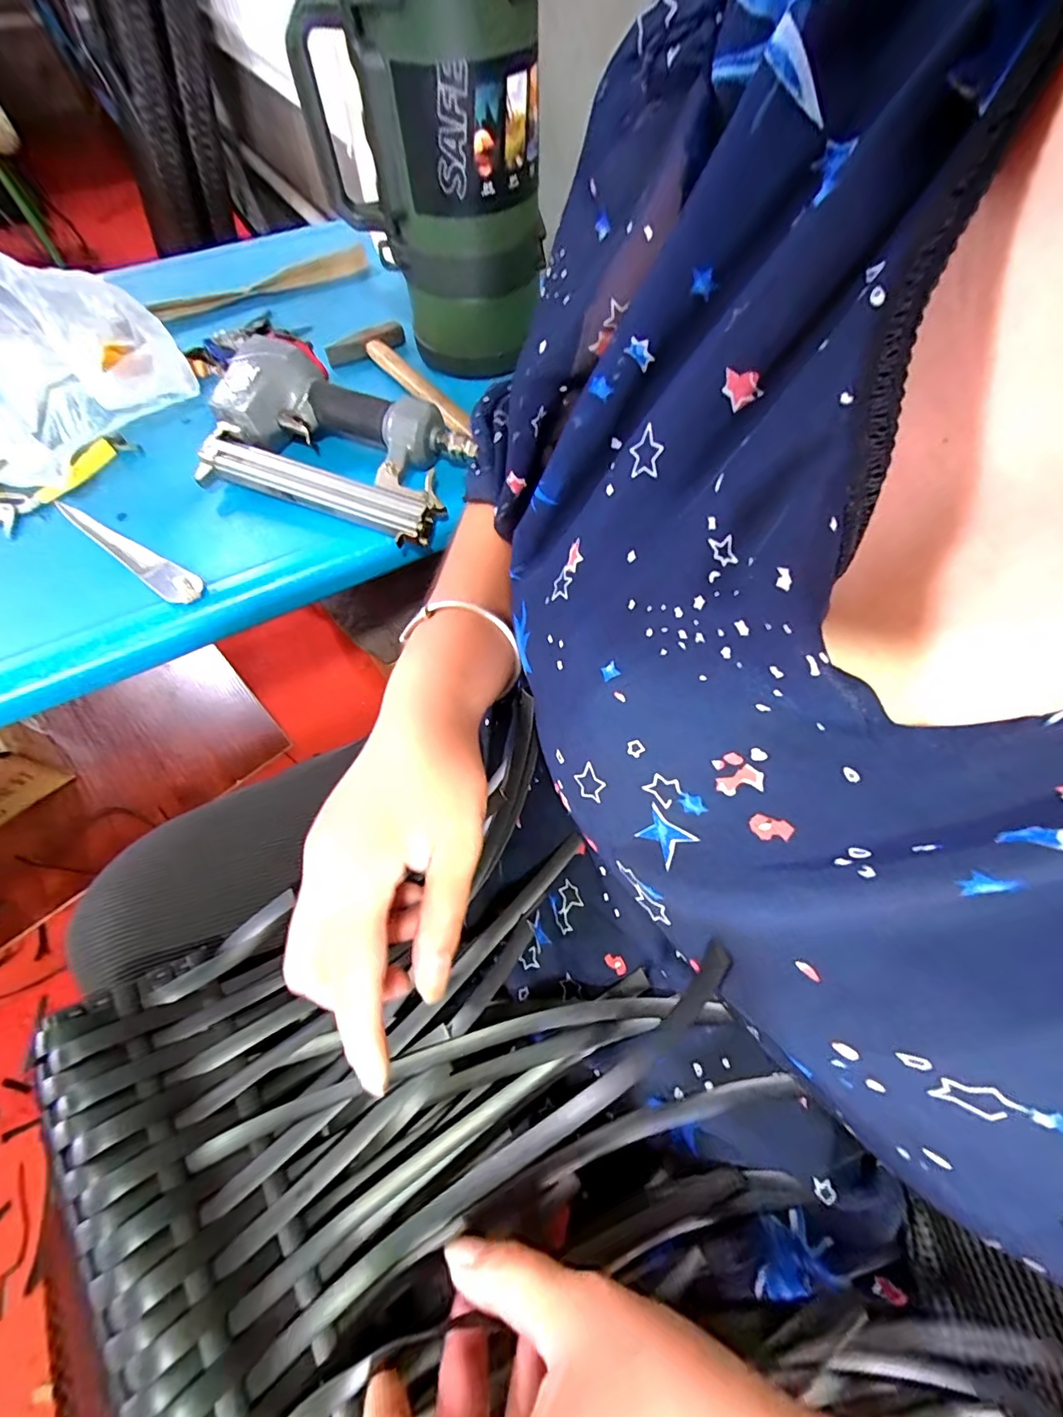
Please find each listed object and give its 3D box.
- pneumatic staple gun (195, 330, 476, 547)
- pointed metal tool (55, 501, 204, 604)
[{"bbox_3d":[-0.175,-0.241,0.453,0.234,0.076,0.152,19,60,8],"label":"pneumatic staple gun"},{"bbox_3d":[-0.340,-0.137,0.416,0.172,0.012,0.029,34,63,15],"label":"pointed metal tool"}]

